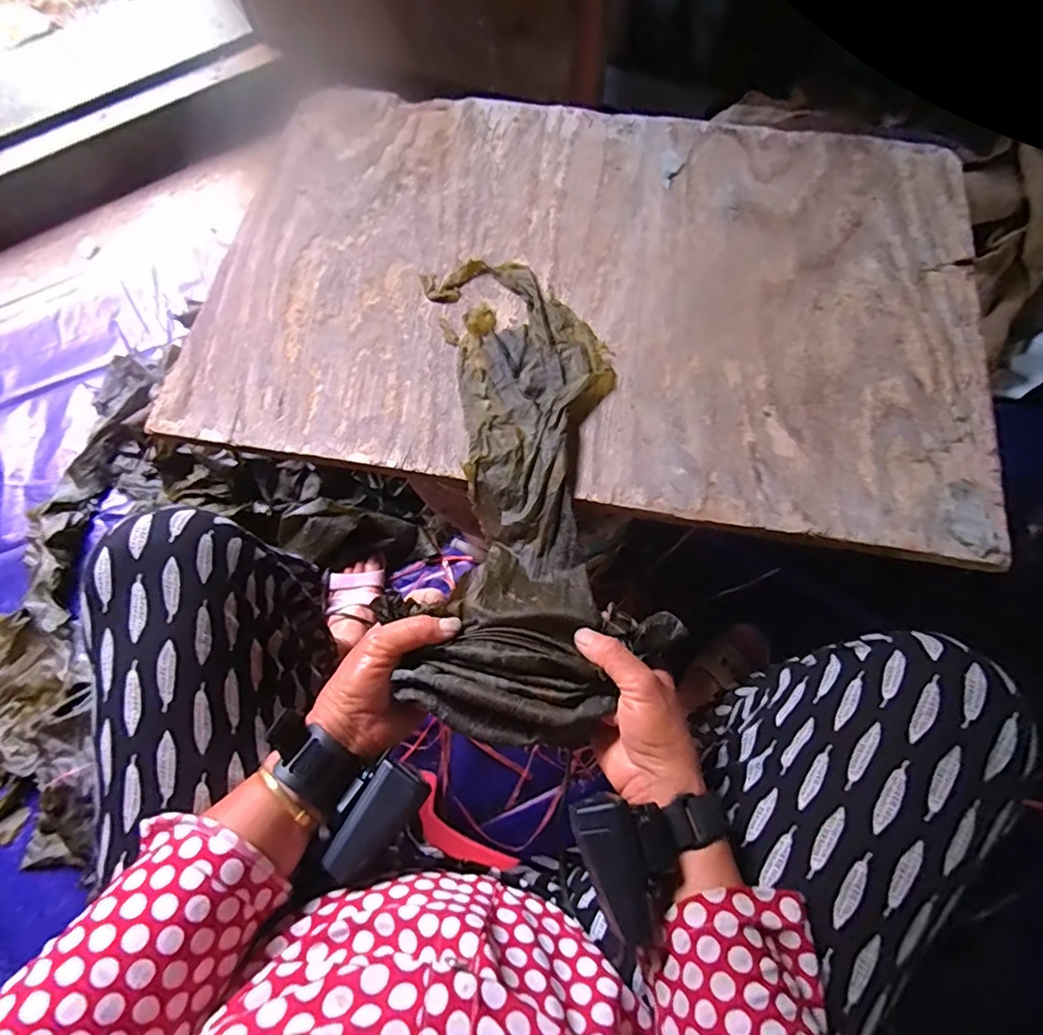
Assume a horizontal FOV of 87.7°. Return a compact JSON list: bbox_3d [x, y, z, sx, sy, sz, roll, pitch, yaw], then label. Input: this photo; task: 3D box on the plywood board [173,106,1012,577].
[{"bbox_3d":[0.057,-0.228,0.509,0.684,0.014,0.445,10,70,6],"label":"plywood board"}]

